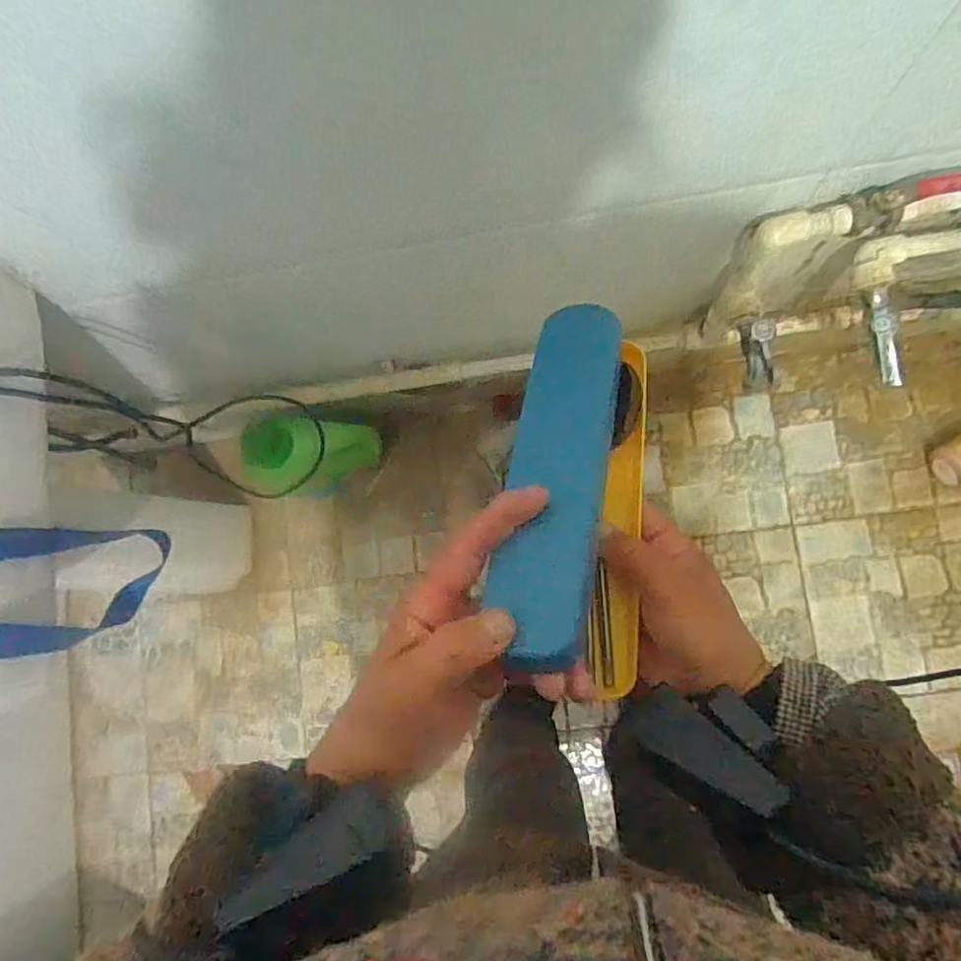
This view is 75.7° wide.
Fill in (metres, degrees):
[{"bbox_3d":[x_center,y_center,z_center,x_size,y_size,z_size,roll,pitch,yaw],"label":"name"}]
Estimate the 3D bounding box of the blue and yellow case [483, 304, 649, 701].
[{"bbox_3d":[0.049,0.004,0.313,0.072,0.034,0.184,7,77,1],"label":"blue and yellow case"}]

